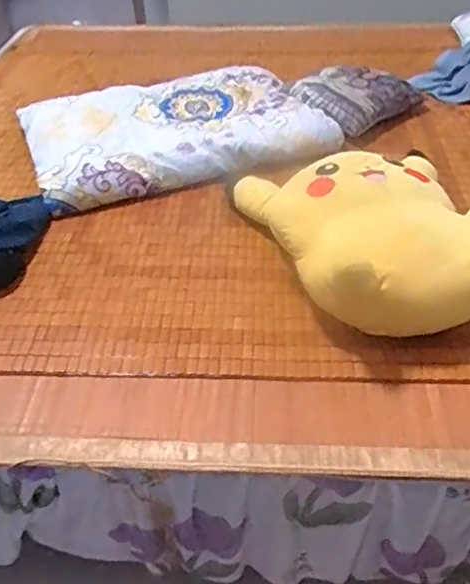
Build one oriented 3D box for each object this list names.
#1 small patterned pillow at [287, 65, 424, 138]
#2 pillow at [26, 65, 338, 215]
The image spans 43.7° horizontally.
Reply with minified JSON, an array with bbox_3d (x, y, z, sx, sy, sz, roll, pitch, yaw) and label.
[{"bbox_3d":[0.323,-0.534,1.584,0.317,0.075,0.245,-29,50,-24],"label":"small patterned pillow"},{"bbox_3d":[-0.150,-0.424,1.485,0.732,0.095,0.432,-16,46,-13],"label":"pillow"}]

